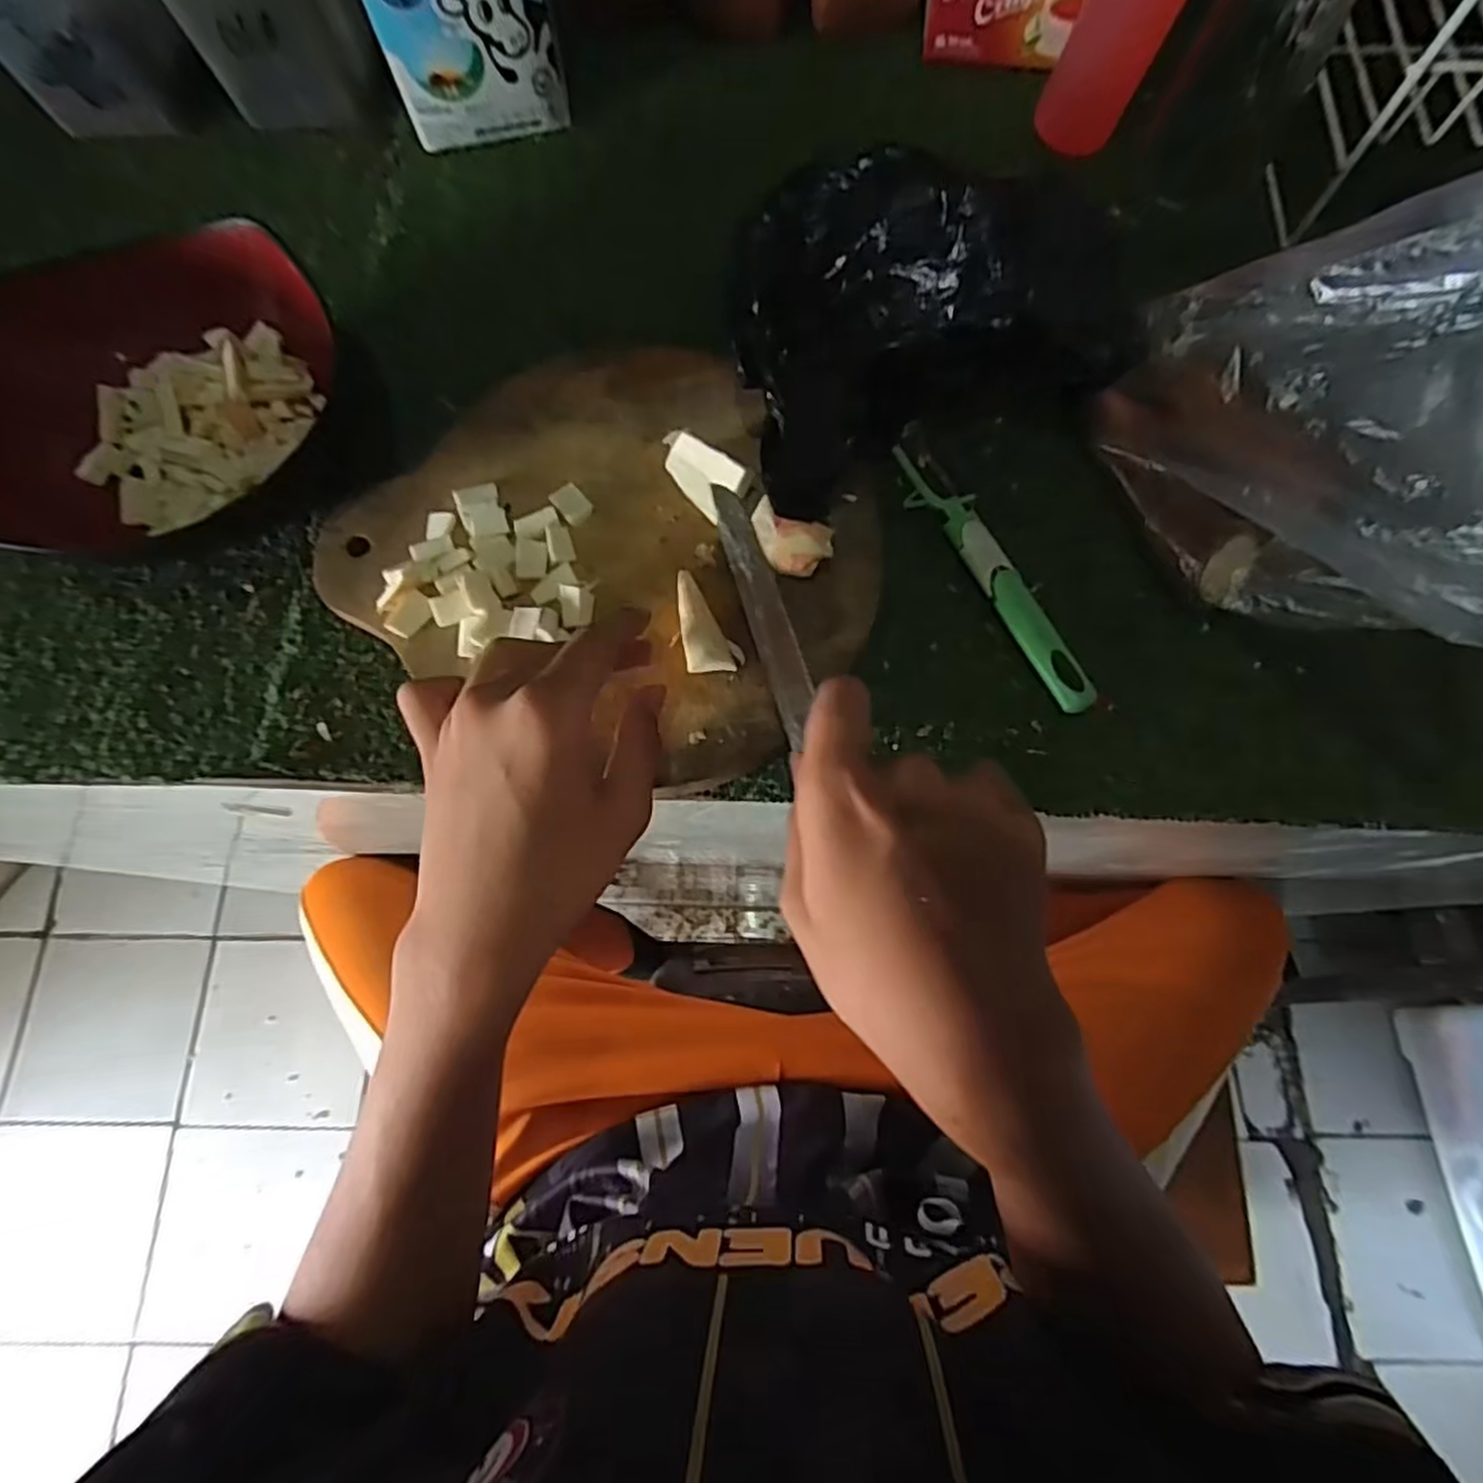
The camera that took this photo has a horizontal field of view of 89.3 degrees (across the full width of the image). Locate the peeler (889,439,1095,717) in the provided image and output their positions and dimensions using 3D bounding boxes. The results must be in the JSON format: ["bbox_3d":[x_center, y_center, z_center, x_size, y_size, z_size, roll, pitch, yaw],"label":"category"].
[{"bbox_3d":[0.123,-0.083,0.373,0.027,0.013,0.158,-25,74,-7],"label":"peeler"}]

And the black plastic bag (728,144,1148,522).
[{"bbox_3d":[0.078,-0.195,0.358,0.164,0.105,0.132,-18,73,-5],"label":"black plastic bag"}]

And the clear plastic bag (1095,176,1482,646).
[{"bbox_3d":[0.253,-0.111,0.276,0.088,0.219,0.223,-28,75,-8],"label":"clear plastic bag"}]

